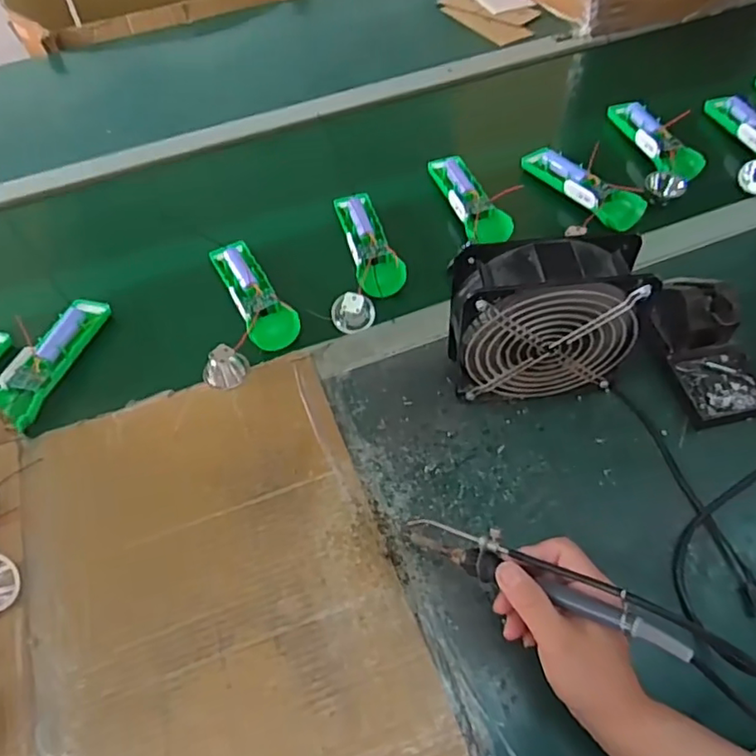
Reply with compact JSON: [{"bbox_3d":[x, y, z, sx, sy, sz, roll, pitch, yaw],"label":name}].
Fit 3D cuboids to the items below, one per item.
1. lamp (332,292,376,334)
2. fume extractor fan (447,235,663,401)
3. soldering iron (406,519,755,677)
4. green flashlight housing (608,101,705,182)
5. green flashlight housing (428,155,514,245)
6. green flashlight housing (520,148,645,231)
[{"bbox_3d":[-0.027,-0.066,0.616,0.043,0.026,0.041,0,92,13],"label":"lamp"},{"bbox_3d":[0.134,-0.041,0.510,0.148,0.158,0.064,-5,55,0],"label":"fume extractor fan"},{"bbox_3d":[0.105,0.128,0.382,0.238,0.031,0.023,9,49,42],"label":"soldering iron"},{"bbox_3d":[0.326,-0.290,0.714,0.036,0.031,0.166,-14,55,-6],"label":"green flashlight housing"},{"bbox_3d":[0.106,-0.213,0.693,0.046,0.025,0.149,-16,55,-7],"label":"green flashlight housing"},{"bbox_3d":[0.234,-0.226,0.688,0.043,0.029,0.162,-31,59,-17],"label":"green flashlight housing"}]

